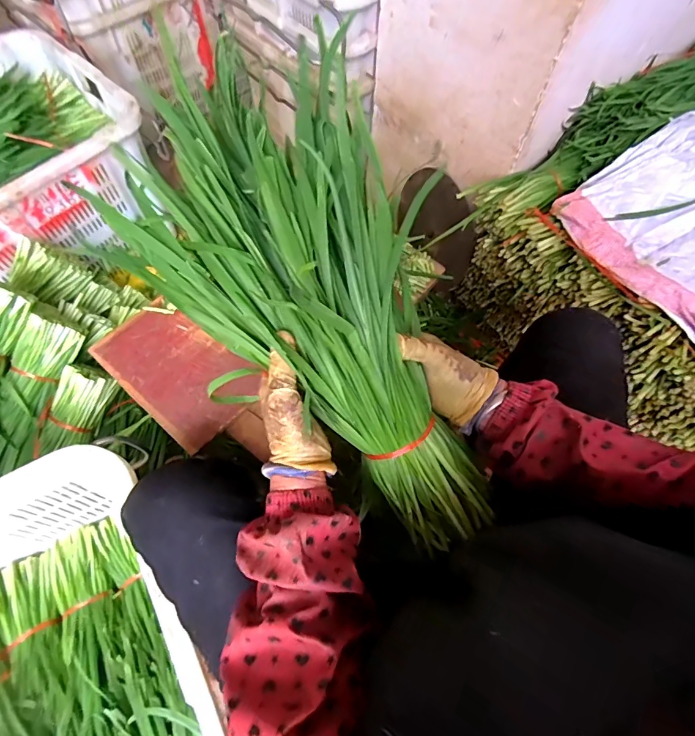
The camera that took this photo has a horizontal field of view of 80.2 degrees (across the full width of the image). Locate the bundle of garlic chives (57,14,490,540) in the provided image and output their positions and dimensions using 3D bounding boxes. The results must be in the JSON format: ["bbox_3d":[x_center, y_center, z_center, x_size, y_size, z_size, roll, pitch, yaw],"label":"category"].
[{"bbox_3d":[-0.011,-0.035,0.356,0.202,0.097,0.454,-35,101,-17],"label":"bundle of garlic chives"}]

